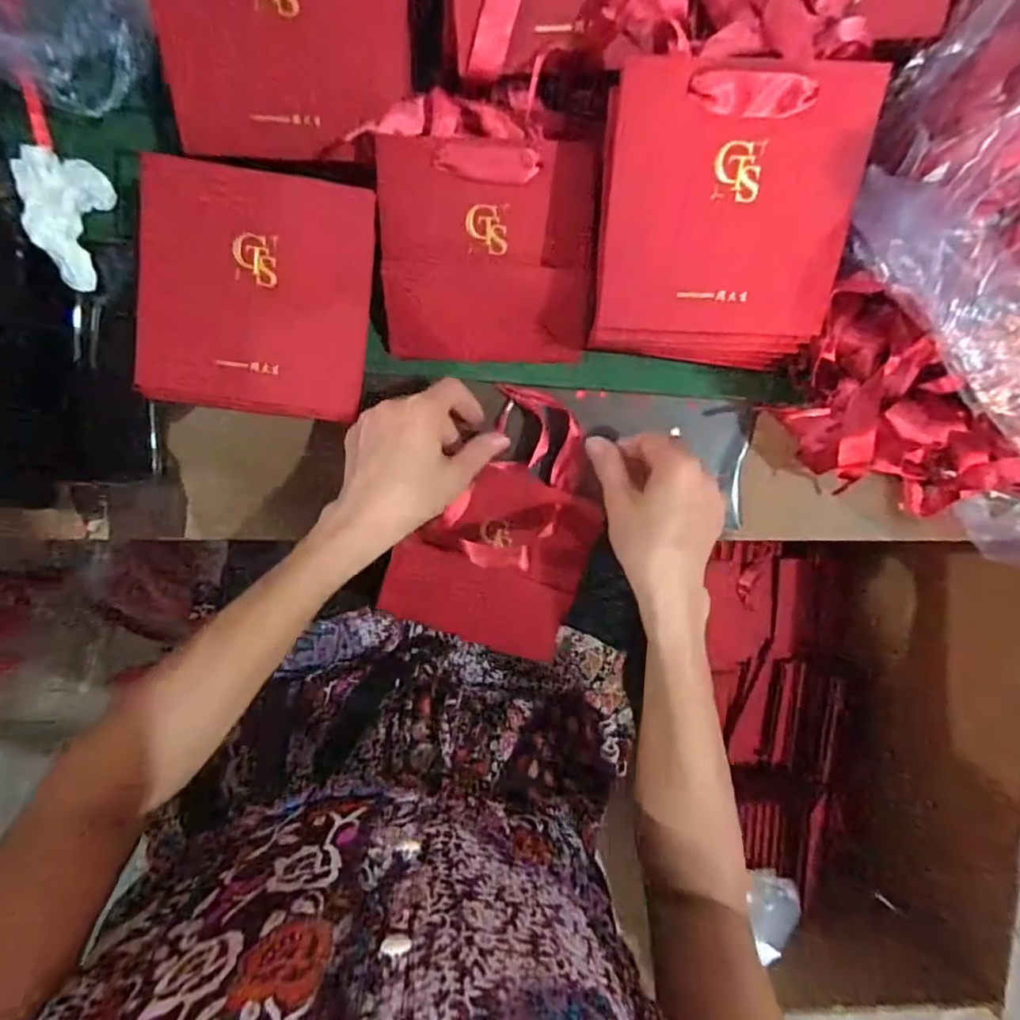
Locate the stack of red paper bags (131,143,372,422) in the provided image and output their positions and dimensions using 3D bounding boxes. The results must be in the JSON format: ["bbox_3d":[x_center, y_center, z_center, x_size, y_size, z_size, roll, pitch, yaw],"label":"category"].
[{"bbox_3d":[-0.162,-0.139,0.389,0.137,0.017,0.150,3,101,-23],"label":"stack of red paper bags"}]

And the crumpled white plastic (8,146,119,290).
[{"bbox_3d":[-0.299,-0.195,0.398,0.047,0.028,0.084,9,94,-6],"label":"crumpled white plastic"}]

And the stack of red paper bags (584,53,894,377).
[{"bbox_3d":[0.125,-0.167,0.361,0.141,0.030,0.166,2,123,2],"label":"stack of red paper bags"}]

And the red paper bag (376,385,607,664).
[{"bbox_3d":[-0.004,0.009,0.443,0.137,0.032,0.190,18,93,-6],"label":"red paper bag"}]

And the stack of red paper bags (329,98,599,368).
[{"bbox_3d":[-0.014,-0.181,0.402,0.140,0.025,0.156,-1,118,-2],"label":"stack of red paper bags"}]

